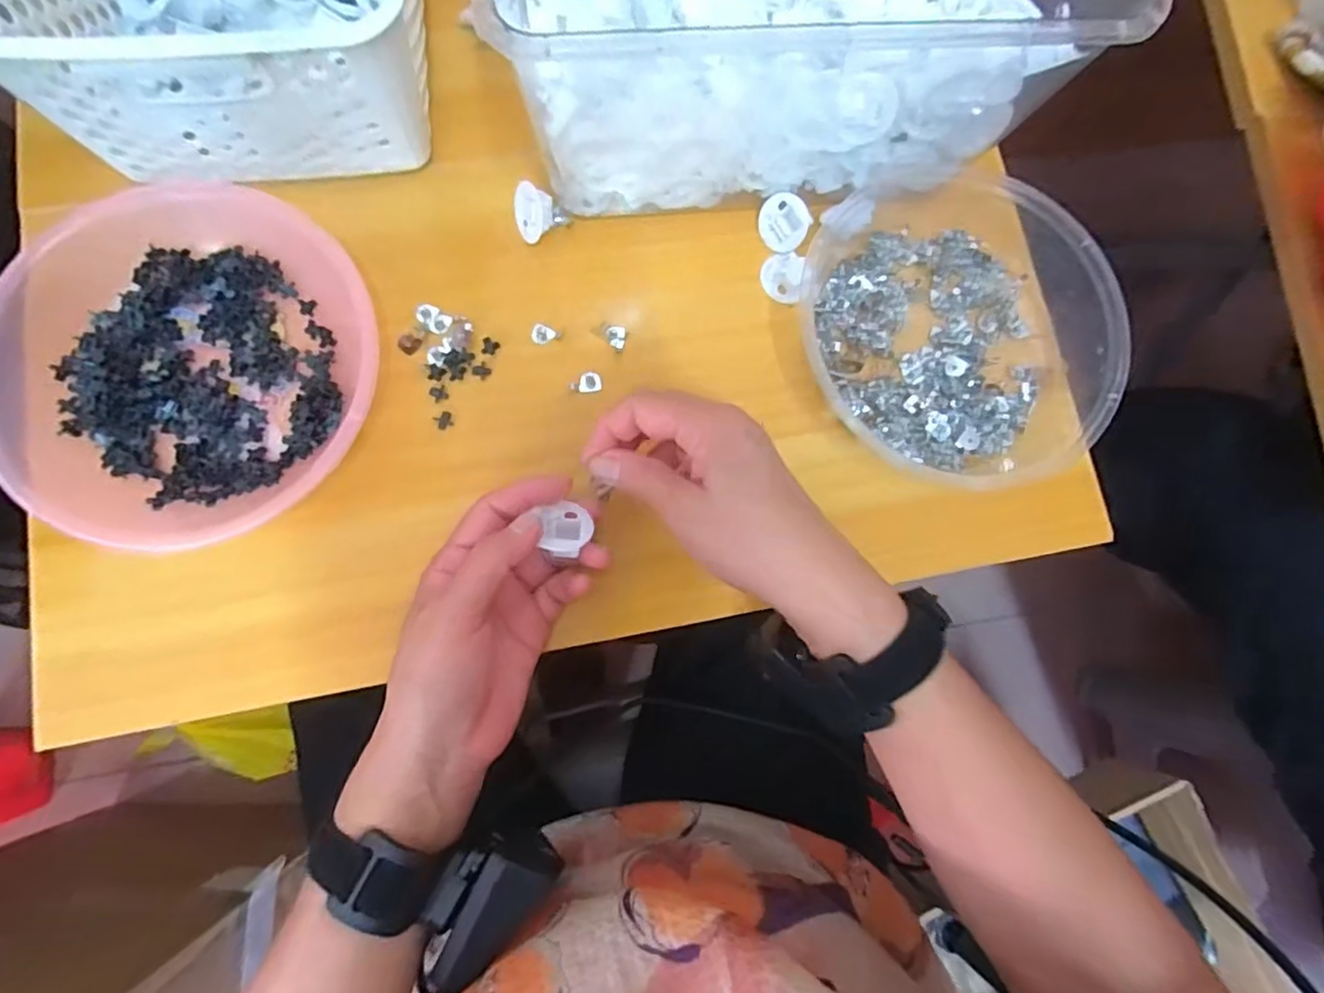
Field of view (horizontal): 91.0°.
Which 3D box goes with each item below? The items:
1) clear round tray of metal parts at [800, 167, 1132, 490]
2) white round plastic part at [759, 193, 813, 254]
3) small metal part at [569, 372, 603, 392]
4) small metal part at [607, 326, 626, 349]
[{"bbox_3d":[0.168,-0.101,0.382,0.176,0.052,0.186,1,80,-4],"label":"clear round tray of metal parts"},{"bbox_3d":[0.074,-0.168,0.400,0.031,0.005,0.032,31,118,2],"label":"white round plastic part"},{"bbox_3d":[-0.044,-0.066,0.381,0.019,0.005,0.011,-11,82,-6],"label":"small metal part"},{"bbox_3d":[-0.027,-0.095,0.387,0.011,0.004,0.013,-1,81,-5],"label":"small metal part"}]

